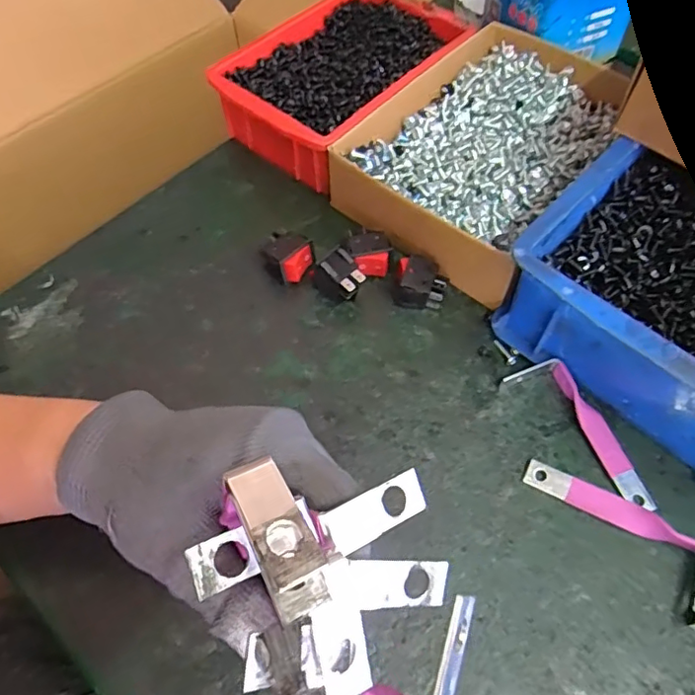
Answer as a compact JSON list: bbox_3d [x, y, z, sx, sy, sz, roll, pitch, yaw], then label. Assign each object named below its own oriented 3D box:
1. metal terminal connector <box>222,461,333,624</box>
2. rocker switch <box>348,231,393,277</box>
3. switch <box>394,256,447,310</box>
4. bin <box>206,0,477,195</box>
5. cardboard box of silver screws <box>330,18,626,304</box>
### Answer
[{"bbox_3d":[-0.019,0.052,0.158,0.016,0.008,0.043,-25,61,-12],"label":"metal terminal connector"},{"bbox_3d":[0.016,-0.066,0.407,0.028,0.025,0.031,-8,60,-3],"label":"rocker switch"},{"bbox_3d":[0.051,-0.043,0.394,0.033,0.023,0.029,17,62,11],"label":"switch"},{"bbox_3d":[-0.006,-0.223,0.478,0.131,0.059,0.210,37,67,20],"label":"bin"},{"bbox_3d":[0.111,-0.152,0.437,0.148,0.055,0.218,36,67,20],"label":"cardboard box of silver screws"}]

